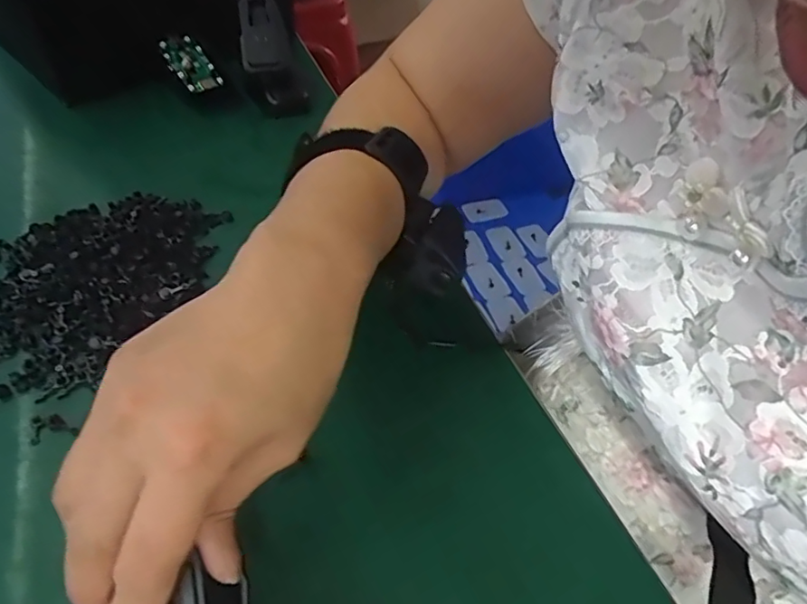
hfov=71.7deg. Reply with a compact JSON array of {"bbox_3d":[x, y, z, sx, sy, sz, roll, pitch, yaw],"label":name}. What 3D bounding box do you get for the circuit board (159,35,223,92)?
[{"bbox_3d":[-0.180,-0.202,0.474,0.032,0.007,0.054,-33,86,-30],"label":"circuit board"}]

